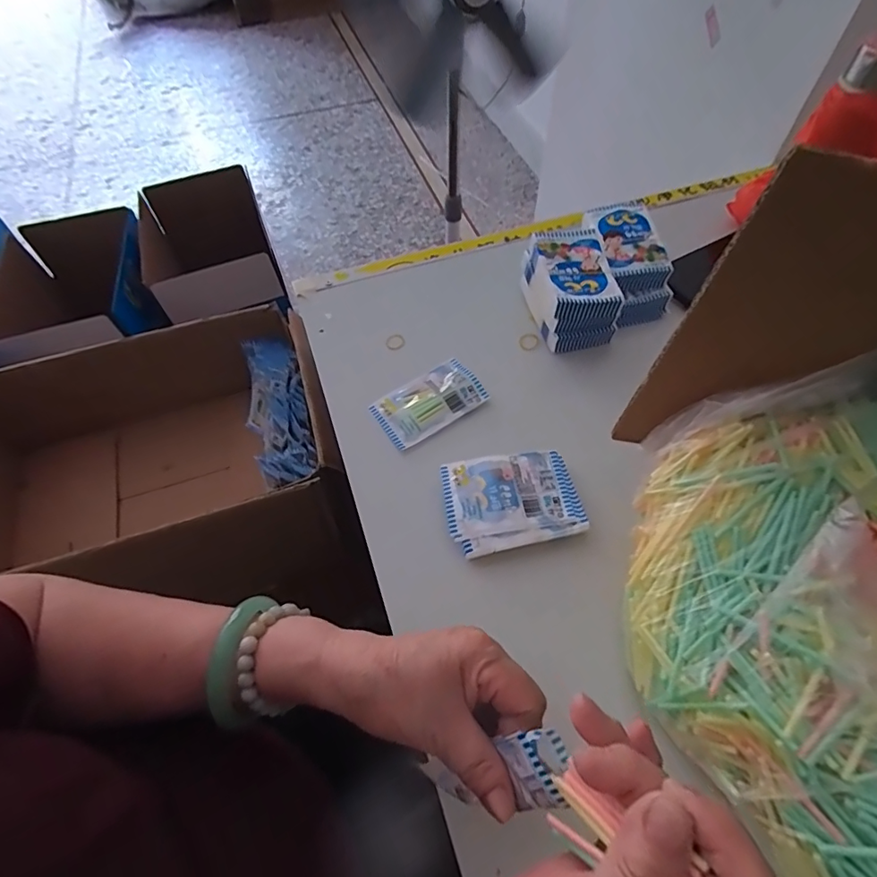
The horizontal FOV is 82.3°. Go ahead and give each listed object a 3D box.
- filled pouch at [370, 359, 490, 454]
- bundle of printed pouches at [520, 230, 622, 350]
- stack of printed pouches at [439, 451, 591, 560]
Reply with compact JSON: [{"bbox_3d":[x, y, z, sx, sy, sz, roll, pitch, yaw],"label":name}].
[{"bbox_3d":[-0.010,-0.037,0.490,0.101,0.018,0.063,-30,62,-16],"label":"filled pouch"},{"bbox_3d":[0.136,-0.154,0.525,0.073,0.070,0.104,-10,59,-5],"label":"bundle of printed pouches"},{"bbox_3d":[0.061,0.055,0.428,0.110,0.025,0.081,-11,59,-5],"label":"stack of printed pouches"}]

